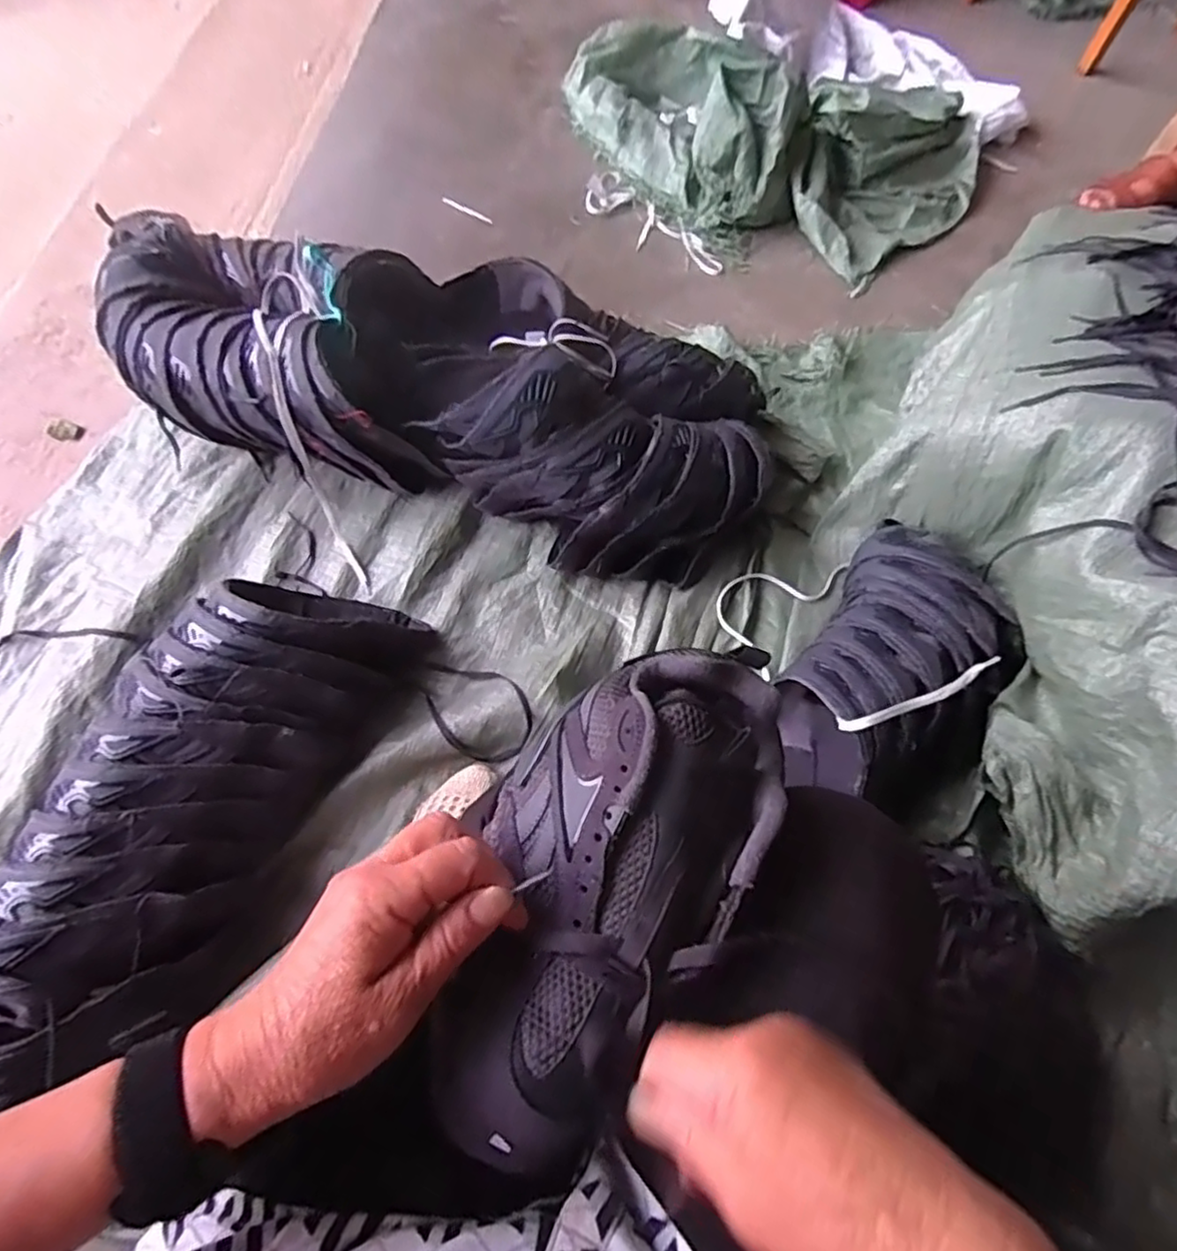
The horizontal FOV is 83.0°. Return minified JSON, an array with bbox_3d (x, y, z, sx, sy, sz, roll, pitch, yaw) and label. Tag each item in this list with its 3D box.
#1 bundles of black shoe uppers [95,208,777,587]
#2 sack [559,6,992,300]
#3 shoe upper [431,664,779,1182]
[{"bbox_3d":[-0.167,-0.312,0.852,0.820,0.191,0.344,18,66,6],"label":"bundles of black shoe uppers"},{"bbox_3d":[0.328,-0.944,1.221,0.784,0.171,0.534,24,67,9],"label":"sack"},{"bbox_3d":[0.007,0.116,0.315,0.120,0.069,0.240,27,72,11],"label":"shoe upper"}]

